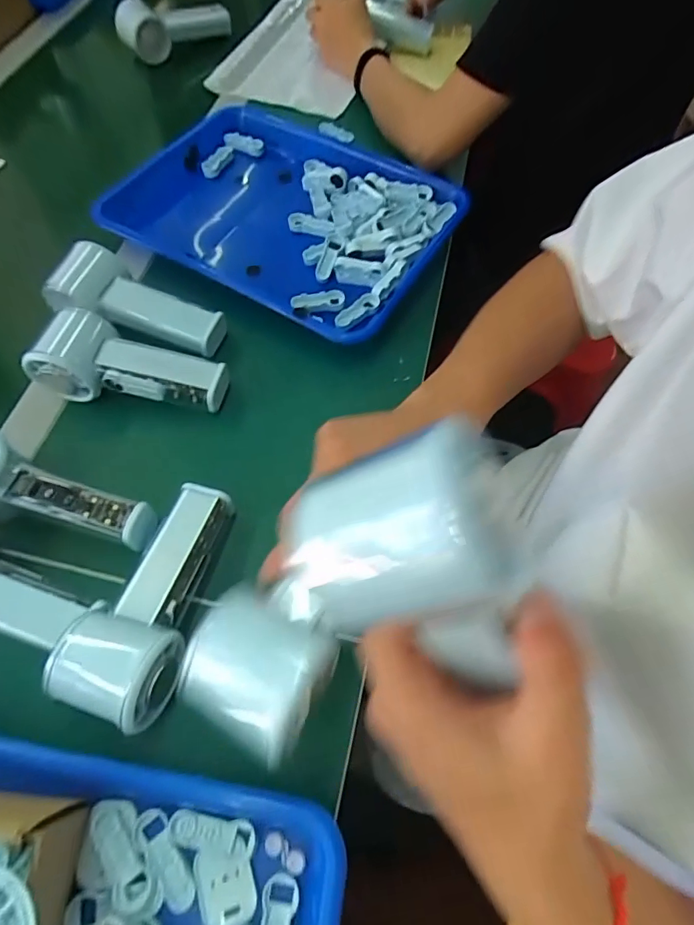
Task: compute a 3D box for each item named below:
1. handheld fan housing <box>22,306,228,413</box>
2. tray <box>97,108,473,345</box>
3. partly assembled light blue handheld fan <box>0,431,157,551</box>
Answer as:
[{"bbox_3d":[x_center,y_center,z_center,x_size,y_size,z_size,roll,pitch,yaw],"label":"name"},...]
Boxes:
[{"bbox_3d":[-0.176,-0.082,0.395,0.146,0.050,0.056,10,62,-9],"label":"handheld fan housing"},{"bbox_3d":[-0.065,-0.255,0.497,0.325,0.063,0.248,23,65,12],"label":"tray"},{"bbox_3d":[-0.213,0.023,0.337,0.150,0.043,0.052,19,64,-6],"label":"partly assembled light blue handheld fan"}]

